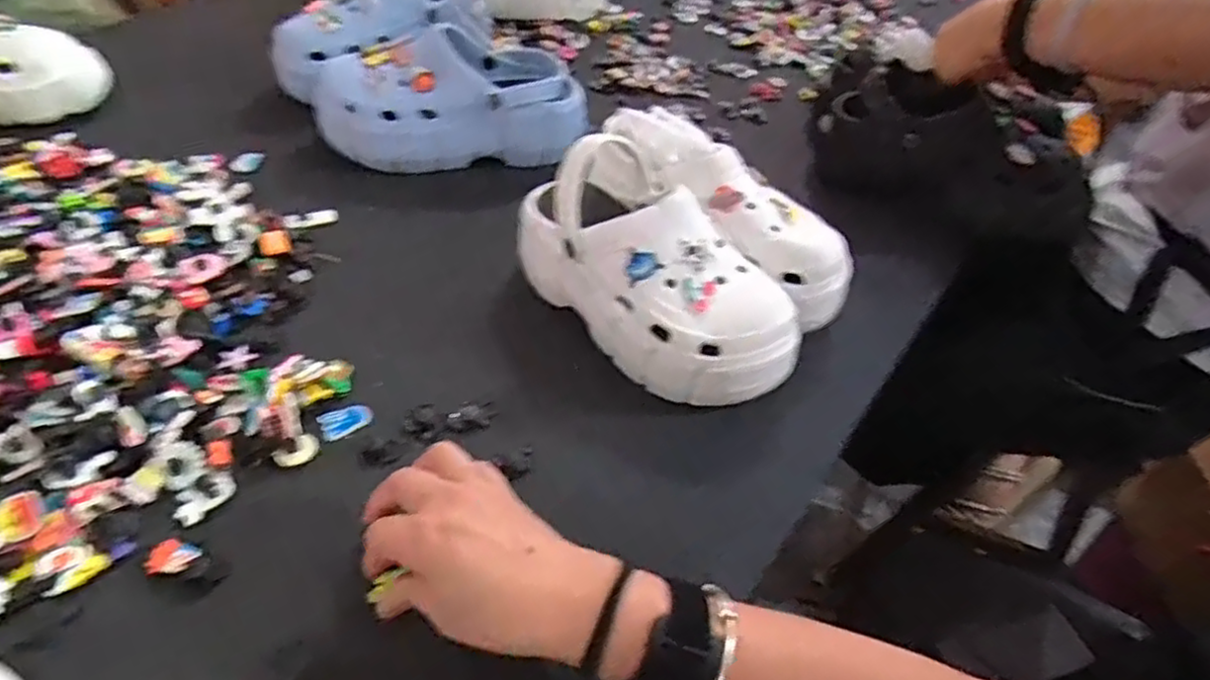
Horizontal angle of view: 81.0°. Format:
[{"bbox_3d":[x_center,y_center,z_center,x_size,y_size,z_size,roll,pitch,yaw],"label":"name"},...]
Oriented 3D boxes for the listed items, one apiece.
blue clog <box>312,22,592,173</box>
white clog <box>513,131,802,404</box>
[{"bbox_3d":[-0.152,-0.241,0.712,0.260,0.097,0.100,-7,47,-15],"label":"blue clog"},{"bbox_3d":[0.034,-0.061,0.541,0.109,0.110,0.251,-25,54,-29],"label":"white clog"}]

